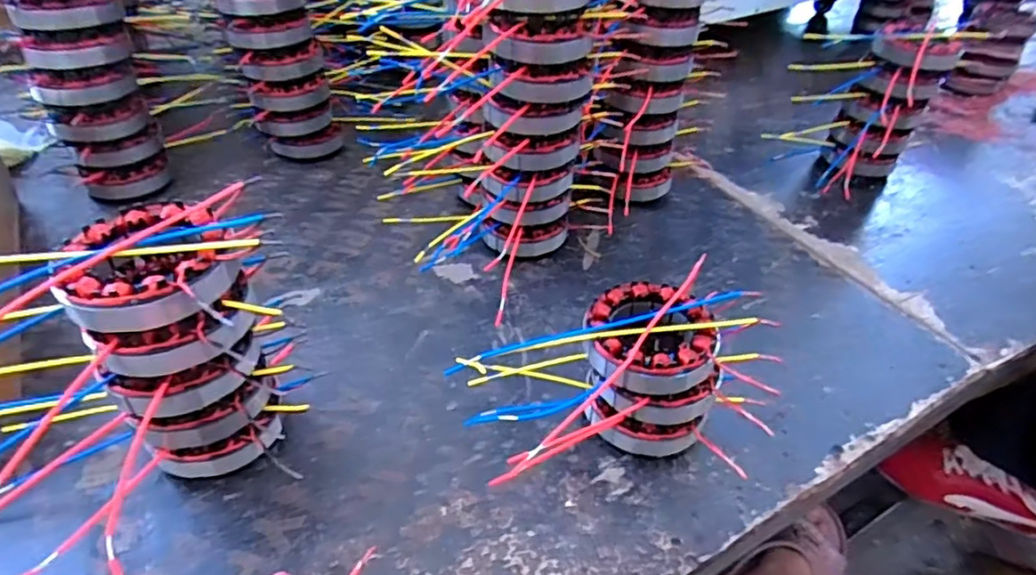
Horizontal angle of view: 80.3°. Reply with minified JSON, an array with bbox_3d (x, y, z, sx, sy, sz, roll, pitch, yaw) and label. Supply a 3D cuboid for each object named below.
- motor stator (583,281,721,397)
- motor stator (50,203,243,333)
[{"bbox_3d":[0.088,0.028,0.408,0.085,0.029,0.083,9,42,6],"label":"motor stator"},{"bbox_3d":[-0.196,-0.011,0.334,0.083,0.035,0.080,3,41,0],"label":"motor stator"}]

